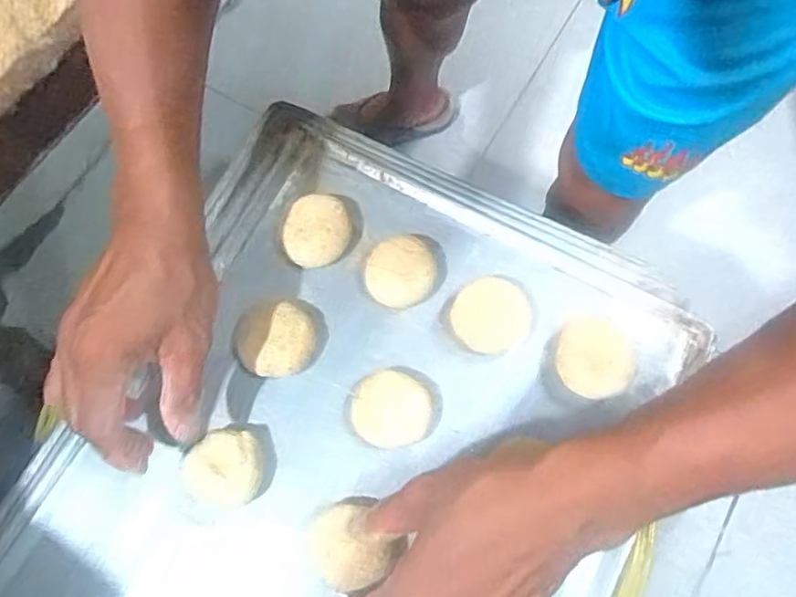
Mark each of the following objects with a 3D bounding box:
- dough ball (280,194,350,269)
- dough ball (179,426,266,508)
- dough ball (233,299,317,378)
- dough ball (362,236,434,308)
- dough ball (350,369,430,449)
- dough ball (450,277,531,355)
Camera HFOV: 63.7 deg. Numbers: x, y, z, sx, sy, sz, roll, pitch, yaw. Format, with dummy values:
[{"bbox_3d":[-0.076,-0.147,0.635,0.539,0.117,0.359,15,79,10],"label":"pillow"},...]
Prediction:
[{"bbox_3d":[-0.057,-0.046,0.451,0.045,0.026,0.051,-8,71,-2],"label":"dough ball"},{"bbox_3d":[-0.109,0.107,0.402,0.049,0.031,0.045,0,71,1],"label":"dough ball"},{"bbox_3d":[-0.084,0.027,0.430,0.057,0.026,0.050,35,75,12],"label":"dough ball"},{"bbox_3d":[0.001,-0.016,0.441,0.045,0.029,0.047,0,71,1],"label":"dough ball"},{"bbox_3d":[-0.005,0.073,0.417,0.048,0.023,0.048,0,71,1],"label":"dough ball"},{"bbox_3d":[0.063,0.012,0.432,0.053,0.016,0.048,-40,75,-12],"label":"dough ball"}]

